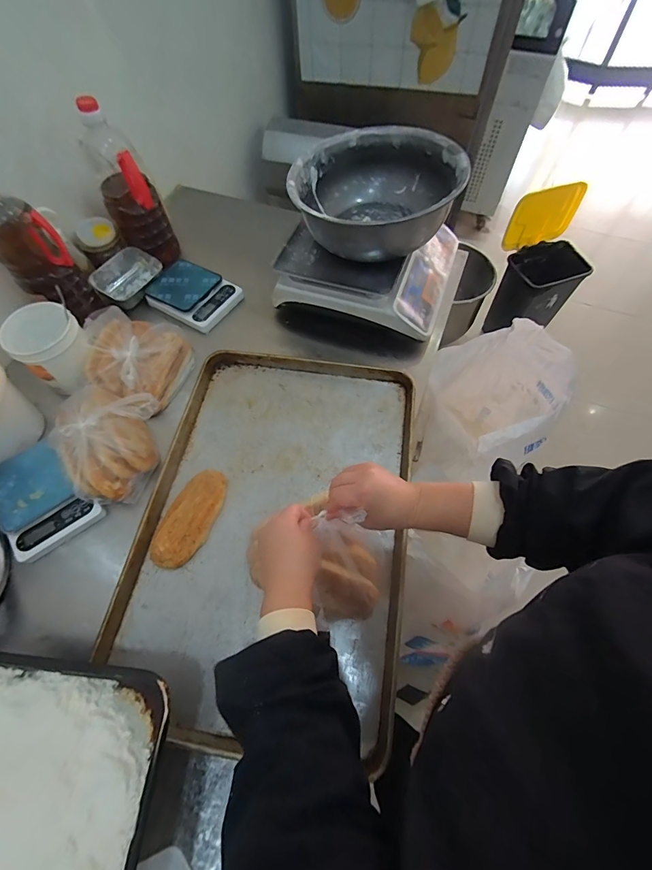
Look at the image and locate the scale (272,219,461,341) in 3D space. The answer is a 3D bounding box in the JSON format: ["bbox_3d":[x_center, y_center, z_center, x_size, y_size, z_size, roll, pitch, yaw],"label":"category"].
[{"bbox_3d":[0.098,-0.365,0.812,0.343,0.121,0.309,14,64,7],"label":"scale"}]

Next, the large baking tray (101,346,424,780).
[{"bbox_3d":[-0.075,0.121,0.623,0.410,0.040,0.612,8,62,3],"label":"large baking tray"}]

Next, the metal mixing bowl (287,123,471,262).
[{"bbox_3d":[0.091,-0.458,0.747,0.306,0.161,0.306,0,63,0],"label":"metal mixing bowl"}]

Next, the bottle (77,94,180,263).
[{"bbox_3d":[-0.412,-0.517,0.788,0.109,0.276,0.146,-24,65,-12],"label":"bottle"}]

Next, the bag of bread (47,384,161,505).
[{"bbox_3d":[-0.366,0.014,0.631,0.153,0.094,0.178,9,62,5],"label":"bag of bread"}]

